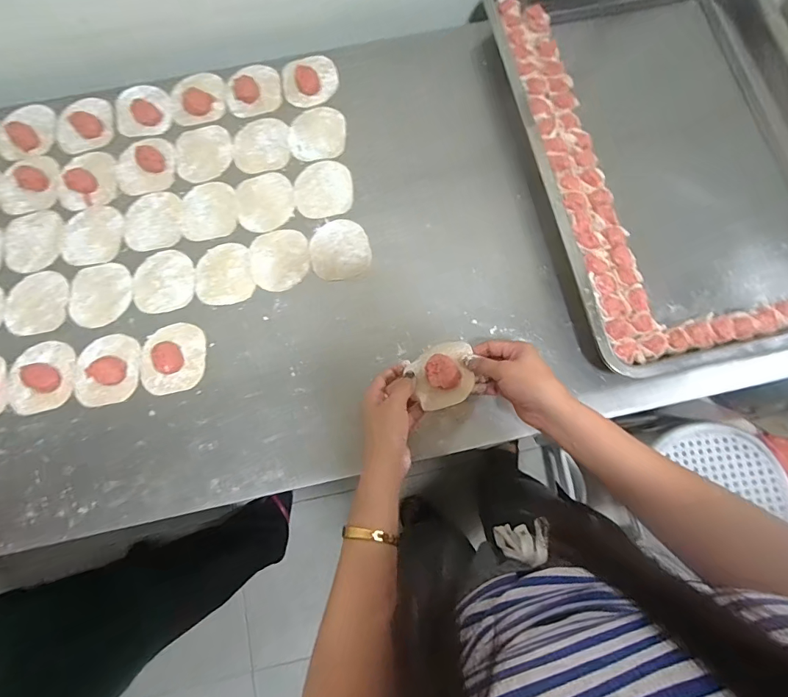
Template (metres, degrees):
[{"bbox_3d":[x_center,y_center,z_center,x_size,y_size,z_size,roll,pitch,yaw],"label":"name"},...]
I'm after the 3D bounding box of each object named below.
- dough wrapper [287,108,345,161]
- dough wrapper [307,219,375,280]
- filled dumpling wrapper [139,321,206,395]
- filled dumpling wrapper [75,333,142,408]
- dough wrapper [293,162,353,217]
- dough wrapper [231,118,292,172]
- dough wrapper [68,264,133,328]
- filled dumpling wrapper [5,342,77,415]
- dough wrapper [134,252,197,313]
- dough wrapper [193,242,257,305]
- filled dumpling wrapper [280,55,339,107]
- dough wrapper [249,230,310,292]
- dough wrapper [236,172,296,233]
[{"bbox_3d":[-0.108,-0.302,0.605,0.077,0.005,0.083,0,77,-1],"label":"dough wrapper"},{"bbox_3d":[-0.071,-0.131,0.562,0.077,0.004,0.085,-12,77,-3],"label":"dough wrapper"},{"bbox_3d":[-0.273,0.010,0.527,0.074,0.014,0.086,-5,77,-2],"label":"filled dumpling wrapper"},{"bbox_3d":[-0.351,0.024,0.524,0.076,0.013,0.087,-4,77,-2],"label":"filled dumpling wrapper"},{"bbox_3d":[-0.096,-0.218,0.585,0.078,0.004,0.080,0,77,-1],"label":"dough wrapper"},{"bbox_3d":[-0.187,-0.286,0.605,0.078,0.004,0.084,0,77,-1],"label":"dough wrapper"},{"bbox_3d":[-0.379,-0.070,0.554,0.078,0.004,0.082,-11,77,-3],"label":"dough wrapper"},{"bbox_3d":[-0.432,0.033,0.525,0.080,0.007,0.088,0,77,-1],"label":"filled dumpling wrapper"},{"bbox_3d":[-0.299,-0.088,0.557,0.078,0.004,0.082,-8,77,-2],"label":"dough wrapper"},{"bbox_3d":[-0.222,-0.096,0.560,0.073,0.004,0.080,-15,78,-4],"label":"dough wrapper"},{"bbox_3d":[-0.124,-0.396,0.623,0.081,0.015,0.089,-8,77,-3],"label":"filled dumpling wrapper"},{"bbox_3d":[-0.149,-0.116,0.560,0.075,0.004,0.083,-8,77,-2],"label":"dough wrapper"},{"bbox_3d":[-0.174,-0.200,0.582,0.076,0.004,0.085,-9,77,-3],"label":"dough wrapper"}]

